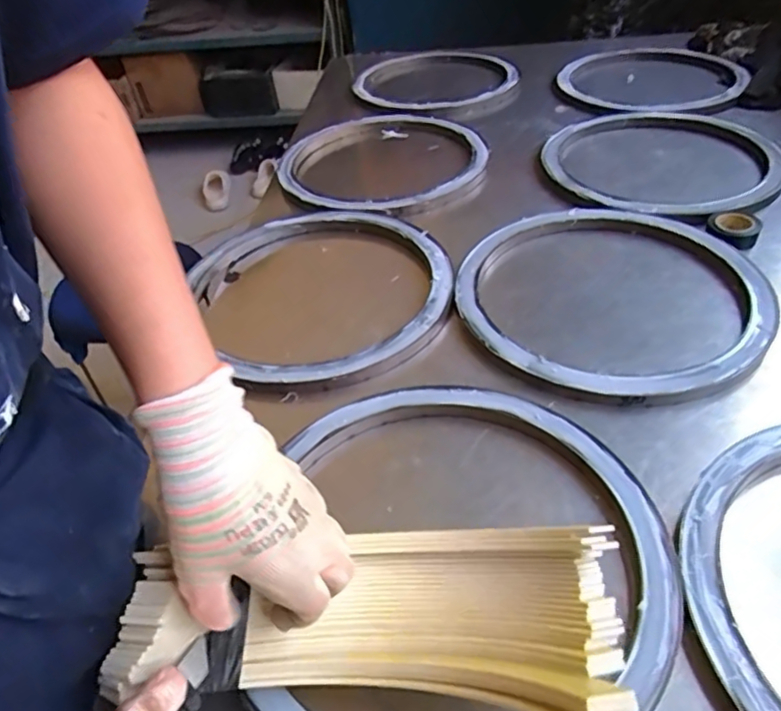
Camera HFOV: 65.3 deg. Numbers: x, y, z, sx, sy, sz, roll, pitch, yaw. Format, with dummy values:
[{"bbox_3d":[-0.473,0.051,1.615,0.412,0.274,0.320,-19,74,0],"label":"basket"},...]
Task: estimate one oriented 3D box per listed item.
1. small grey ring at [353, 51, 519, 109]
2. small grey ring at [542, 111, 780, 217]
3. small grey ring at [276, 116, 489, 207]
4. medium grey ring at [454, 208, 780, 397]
[{"bbox_3d":[0.088,-0.558,1.220,0.323,0.017,0.303,-3,42,3],"label":"small grey ring"},{"bbox_3d":[0.392,-0.292,0.900,0.319,0.026,0.342,-3,42,3],"label":"small grey ring"},{"bbox_3d":[-0.012,-0.318,0.975,0.307,0.025,0.310,-3,42,3],"label":"small grey ring"},{"bbox_3d":[0.241,-0.075,0.689,0.319,0.018,0.336,-3,42,3],"label":"medium grey ring"}]

